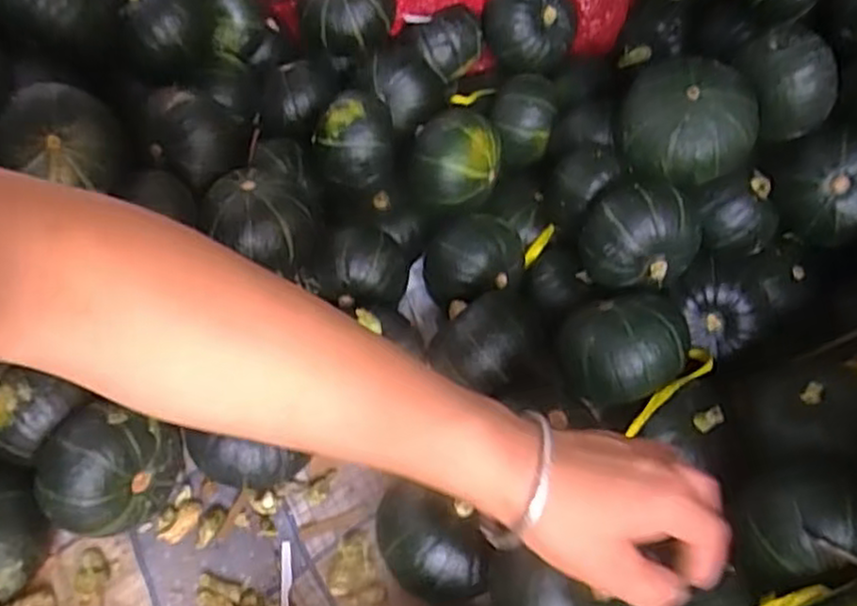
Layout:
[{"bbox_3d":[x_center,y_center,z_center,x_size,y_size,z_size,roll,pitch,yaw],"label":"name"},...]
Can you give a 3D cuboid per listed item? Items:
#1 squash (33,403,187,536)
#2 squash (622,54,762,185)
[{"bbox_3d":[-0.215,0.111,0.480,0.069,0.072,0.082,19,50,11],"label":"squash"},{"bbox_3d":[0.206,-0.141,0.579,0.099,0.075,0.078,23,51,15],"label":"squash"}]

